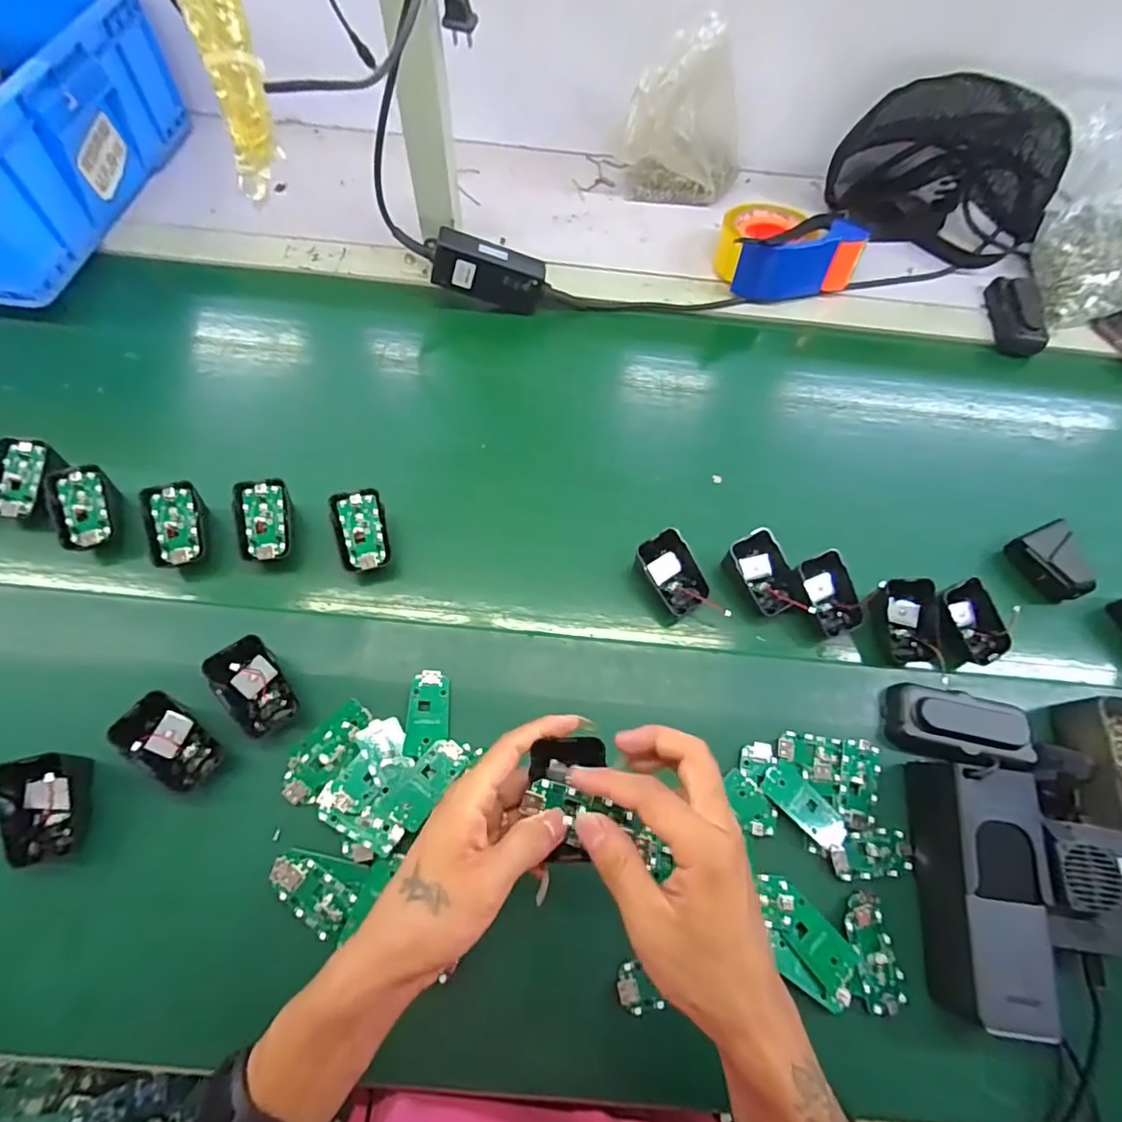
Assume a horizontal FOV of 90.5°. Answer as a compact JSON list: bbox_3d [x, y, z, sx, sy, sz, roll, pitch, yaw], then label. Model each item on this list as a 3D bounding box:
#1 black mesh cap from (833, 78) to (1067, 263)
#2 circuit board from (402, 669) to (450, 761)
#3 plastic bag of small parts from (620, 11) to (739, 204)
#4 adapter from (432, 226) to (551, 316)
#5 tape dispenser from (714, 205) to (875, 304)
[{"bbox_3d":[0.469,-0.469,0.658,0.155,0.155,0.210,-35,70,-19],"label":"black mesh cap"},{"bbox_3d":[-0.101,0.116,0.425,0.031,0.004,0.063,3,63,-2],"label":"circuit board"},{"bbox_3d":[0.150,-0.516,0.661,0.136,0.166,0.083,17,63,5],"label":"plastic bag of small parts"},{"bbox_3d":[-0.073,-0.305,0.594,0.121,0.056,0.030,9,61,-22],"label":"adapter"},{"bbox_3d":[0.255,-0.366,0.645,0.144,0.064,0.112,-6,63,-7],"label":"tape dispenser"}]

